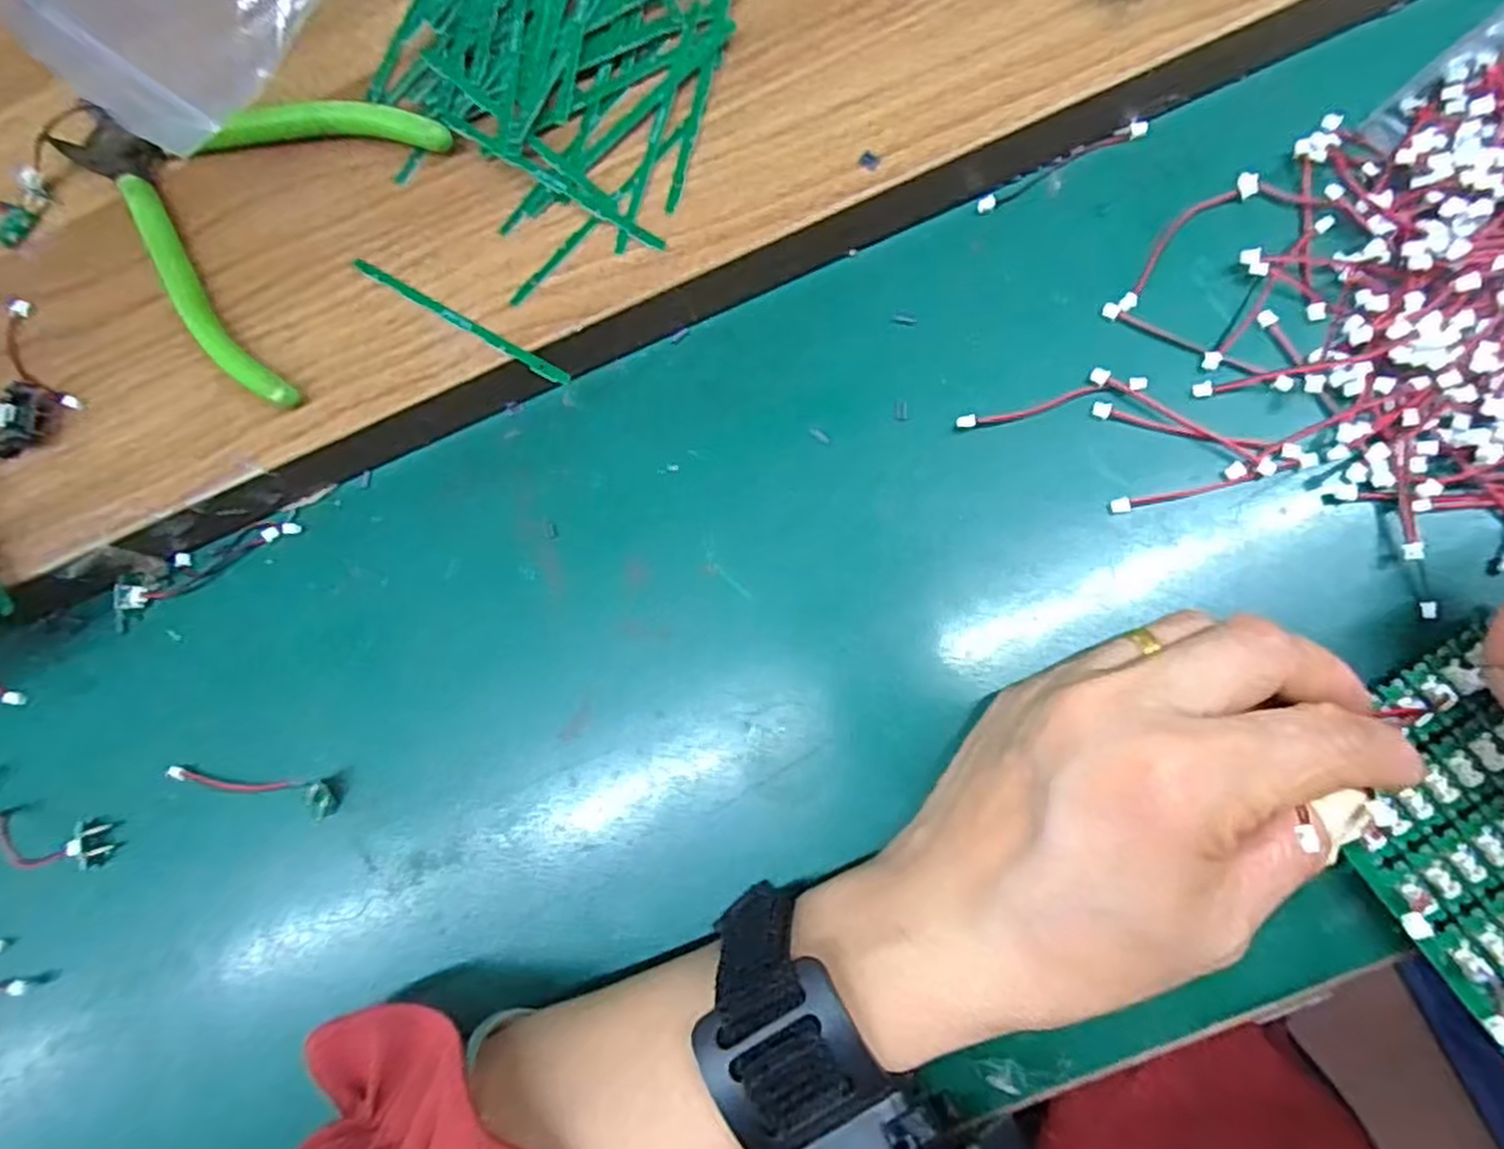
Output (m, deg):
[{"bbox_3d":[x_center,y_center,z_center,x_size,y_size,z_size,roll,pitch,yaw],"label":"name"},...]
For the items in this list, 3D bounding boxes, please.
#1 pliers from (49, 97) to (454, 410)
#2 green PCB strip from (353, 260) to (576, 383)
[{"bbox_3d":[-0.182,-0.129,0.255,0.135,0.022,0.104,27,91,8],"label":"pliers"},{"bbox_3d":[-0.094,-0.081,0.243,0.082,0.004,0.004,30,85,13],"label":"green PCB strip"}]

